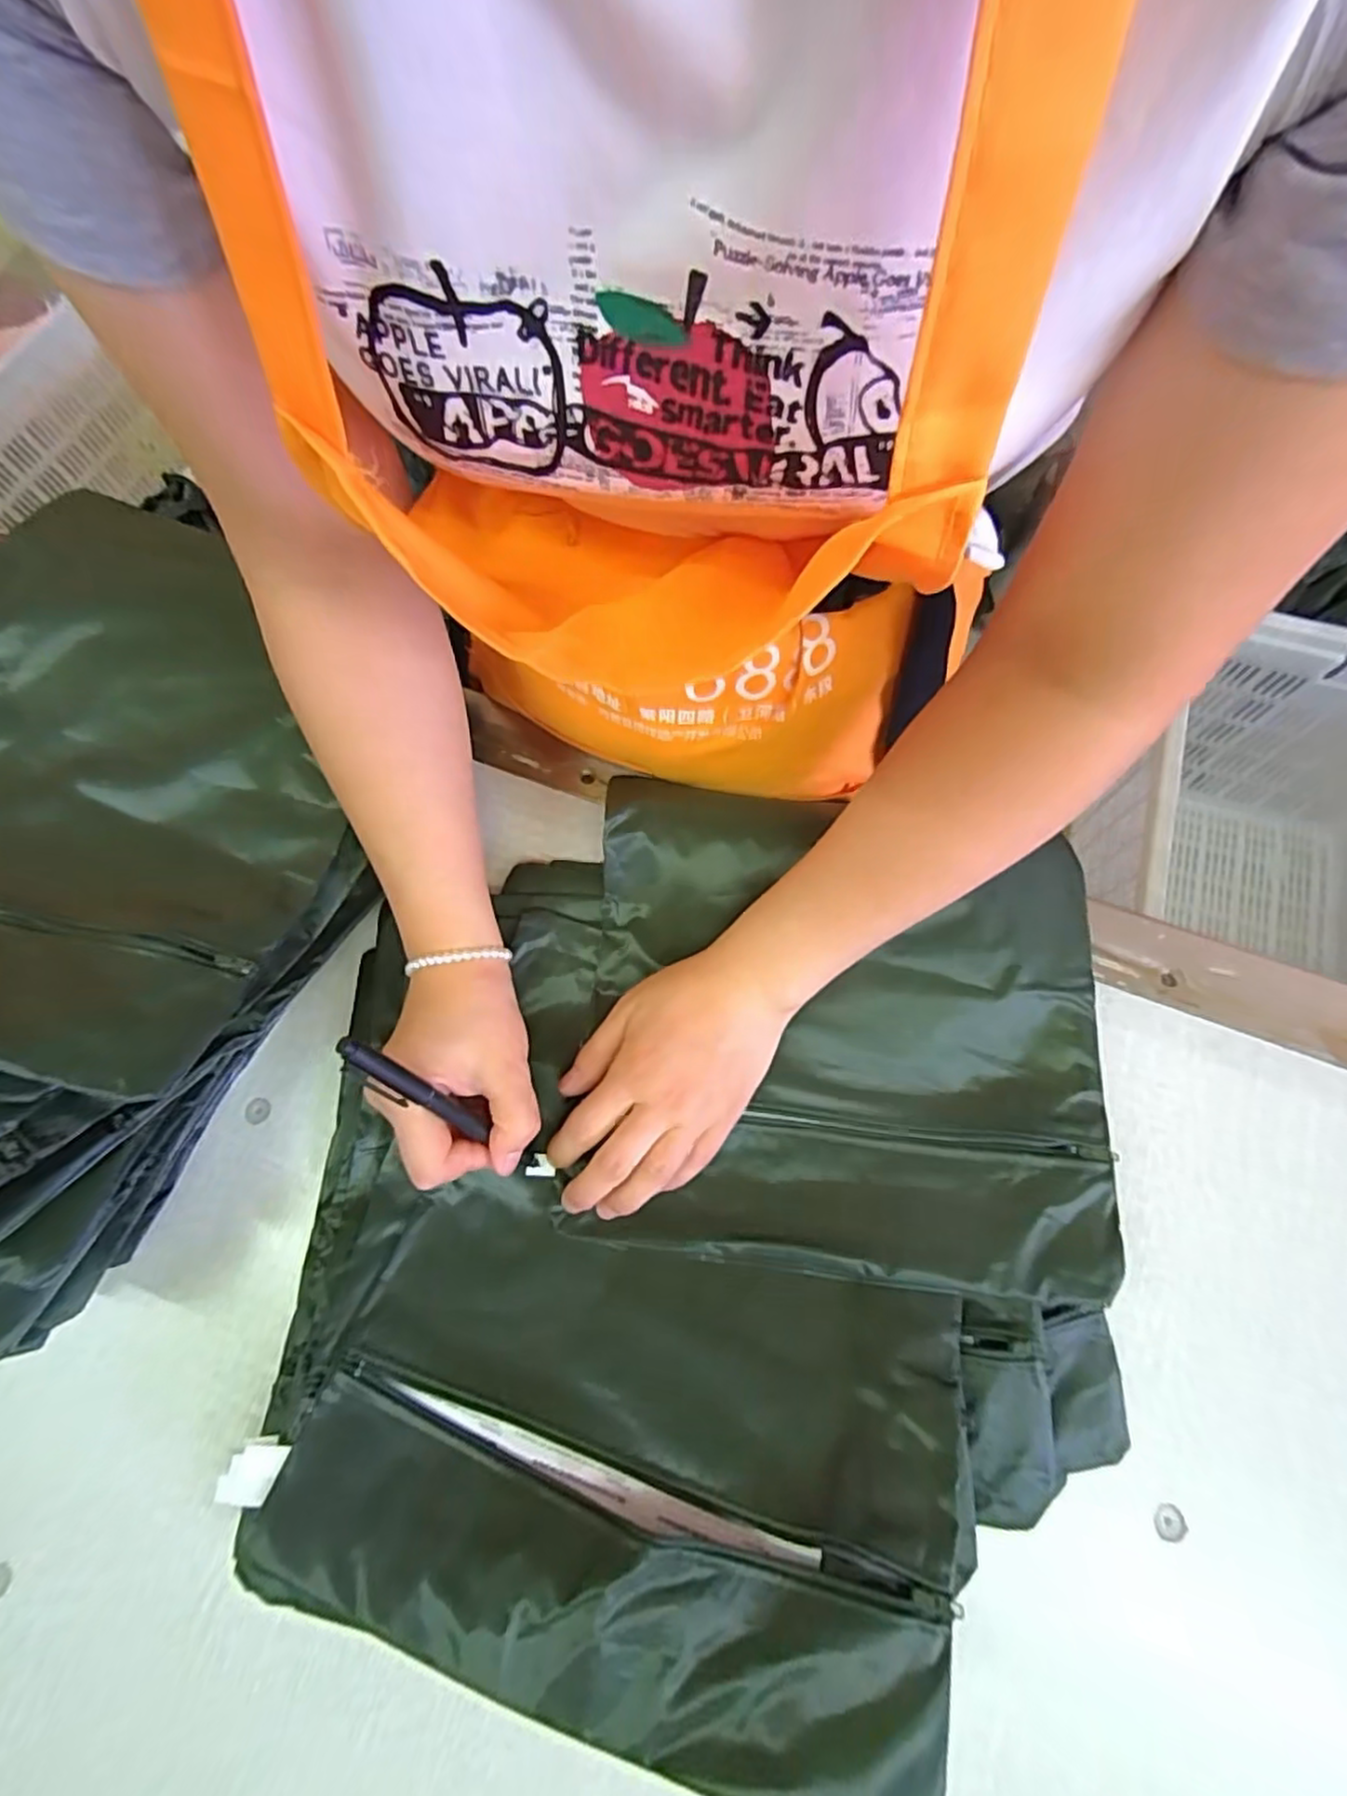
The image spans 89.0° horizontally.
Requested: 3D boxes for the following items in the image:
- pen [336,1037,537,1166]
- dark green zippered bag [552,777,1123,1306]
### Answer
[{"bbox_3d":[-0.101,0.096,0.309,0.011,0.134,0.012,29,72,40],"label":"pen"},{"bbox_3d":[0.085,0.062,0.355,0.261,0.040,0.236,7,72,4],"label":"dark green zippered bag"}]

